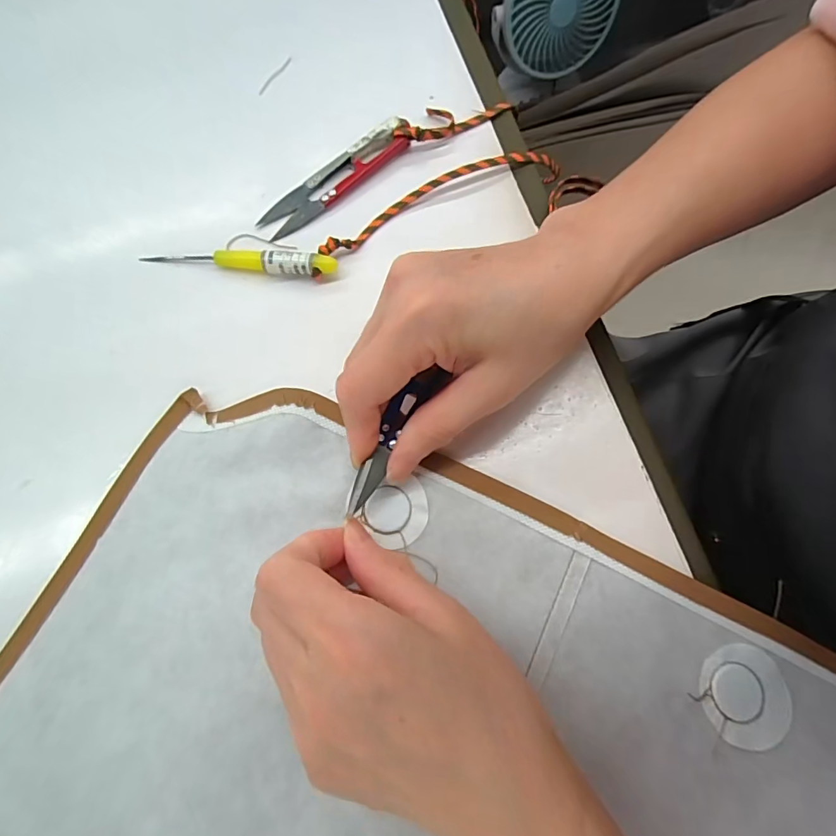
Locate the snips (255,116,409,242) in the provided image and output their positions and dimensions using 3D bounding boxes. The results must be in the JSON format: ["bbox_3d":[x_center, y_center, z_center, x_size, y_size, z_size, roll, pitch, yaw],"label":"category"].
[{"bbox_3d":[-0.046,-0.136,0.263,0.098,0.011,0.021,-36,76,-10],"label":"snips"}]

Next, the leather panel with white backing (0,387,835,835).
[{"bbox_3d":[-0.001,0.179,0.174,0.384,0.008,0.302,27,76,8],"label":"leather panel with white backing"}]

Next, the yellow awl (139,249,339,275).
[{"bbox_3d":[-0.094,-0.084,0.251,0.103,0.011,0.011,7,74,3],"label":"yellow awl"}]

